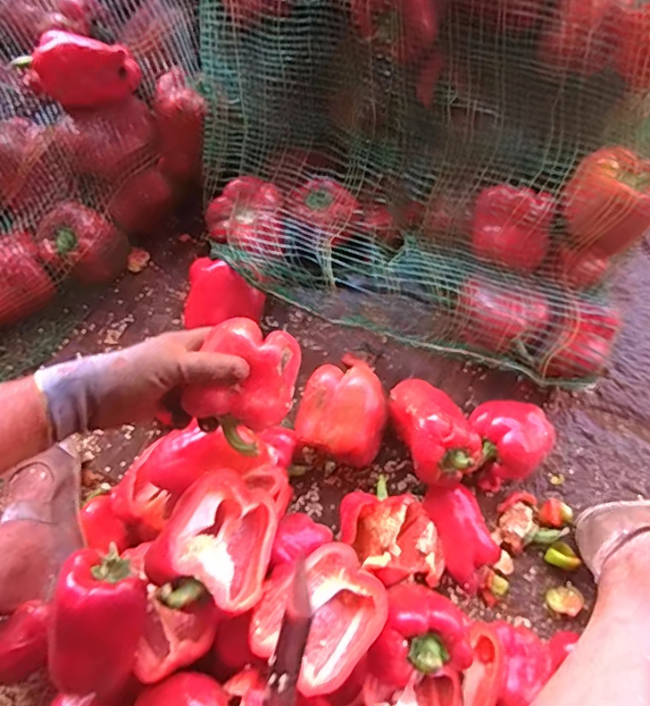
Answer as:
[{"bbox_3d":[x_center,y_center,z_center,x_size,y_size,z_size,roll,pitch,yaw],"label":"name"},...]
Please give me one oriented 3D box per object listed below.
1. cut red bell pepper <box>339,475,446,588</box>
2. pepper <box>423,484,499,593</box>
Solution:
[{"bbox_3d":[0.075,0.194,0.591,0.088,0.060,0.123,-40,75,-11],"label":"cut red bell pepper"},{"bbox_3d":[0.154,0.204,0.616,0.057,0.065,0.113,-19,72,-5],"label":"pepper"}]

